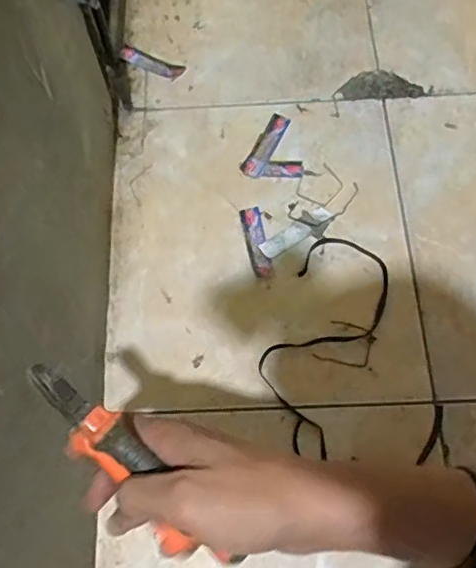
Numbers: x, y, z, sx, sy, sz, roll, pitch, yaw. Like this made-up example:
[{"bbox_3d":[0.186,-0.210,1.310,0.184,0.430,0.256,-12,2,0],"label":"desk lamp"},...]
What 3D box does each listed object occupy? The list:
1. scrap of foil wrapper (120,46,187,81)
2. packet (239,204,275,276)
[{"bbox_3d":[-0.120,-0.306,0.785,0.097,0.004,0.029,27,69,13],"label":"scrap of foil wrapper"},{"bbox_3d":[0.022,-0.050,0.664,0.025,0.009,0.087,-11,66,-3],"label":"packet"}]

